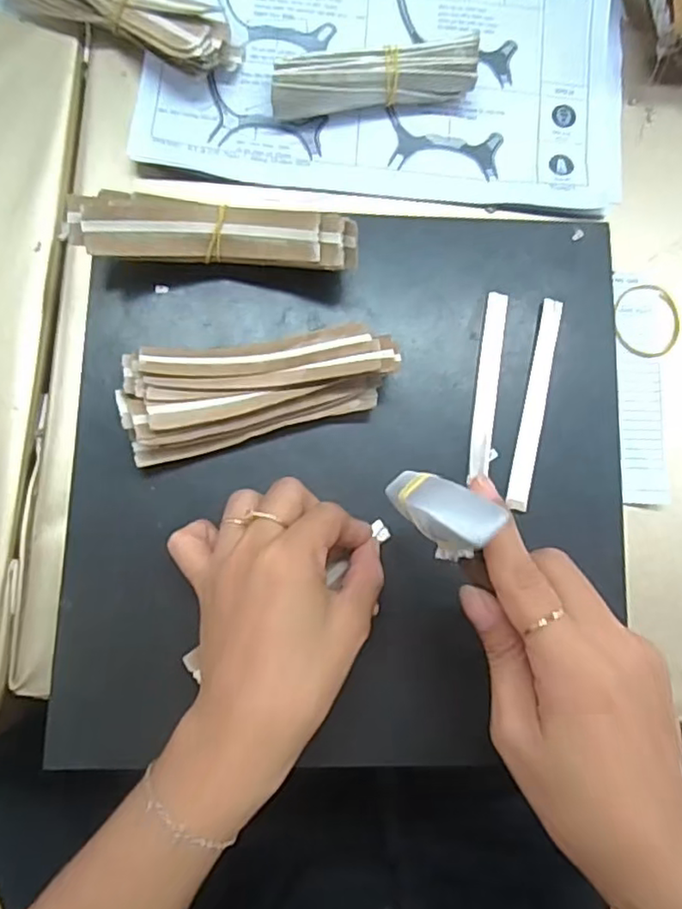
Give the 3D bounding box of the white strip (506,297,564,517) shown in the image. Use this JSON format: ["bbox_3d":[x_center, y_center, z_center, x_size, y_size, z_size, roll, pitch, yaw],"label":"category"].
[{"bbox_3d":[0.110,-0.029,0.349,0.012,0.005,0.121,13,81,-2],"label":"white strip"}]

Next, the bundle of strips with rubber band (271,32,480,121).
[{"bbox_3d":[0.020,-0.230,0.380,0.123,0.032,0.028,-7,83,-5],"label":"bundle of strips with rubber band"}]

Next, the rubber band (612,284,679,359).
[{"bbox_3d":[0.189,-0.083,0.384,0.043,0.004,0.046,-11,83,-6],"label":"rubber band"}]

